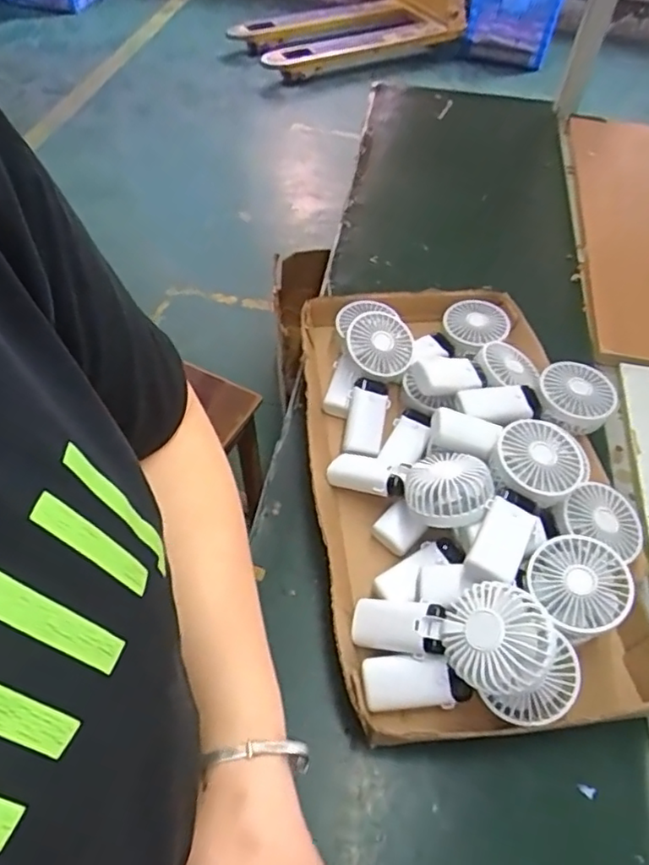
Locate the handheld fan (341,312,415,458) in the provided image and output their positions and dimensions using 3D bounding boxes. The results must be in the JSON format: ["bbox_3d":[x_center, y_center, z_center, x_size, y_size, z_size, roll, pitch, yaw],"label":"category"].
[{"bbox_3d":[0.056,-0.060,0.728,0.084,0.032,0.188,11,72,5],"label":"handheld fan"}]

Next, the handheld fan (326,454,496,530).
[{"bbox_3d":[0.088,0.052,0.643,0.184,0.045,0.083,7,47,36],"label":"handheld fan"}]

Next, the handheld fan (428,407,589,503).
[{"bbox_3d":[0.191,0.019,0.636,0.158,0.051,0.088,24,53,36],"label":"handheld fan"}]

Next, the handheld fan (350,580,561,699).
[{"bbox_3d":[0.106,0.175,0.534,0.185,0.045,0.082,-10,40,41],"label":"handheld fan"}]

